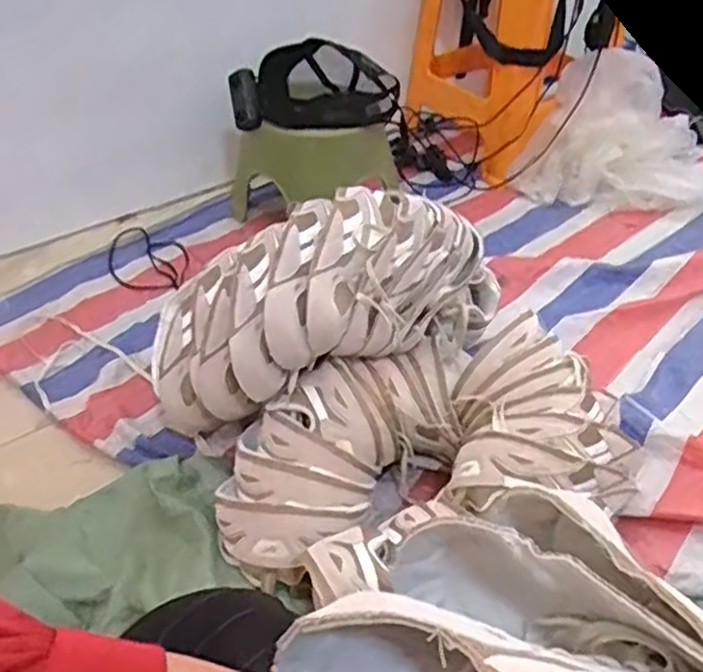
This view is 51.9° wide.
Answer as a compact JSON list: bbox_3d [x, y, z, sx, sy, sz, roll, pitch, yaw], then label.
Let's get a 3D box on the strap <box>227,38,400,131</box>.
[{"bbox_3d":[-0.062,-0.423,1.237,0.279,0.145,0.089,-10,41,-11],"label":"strap"}]

